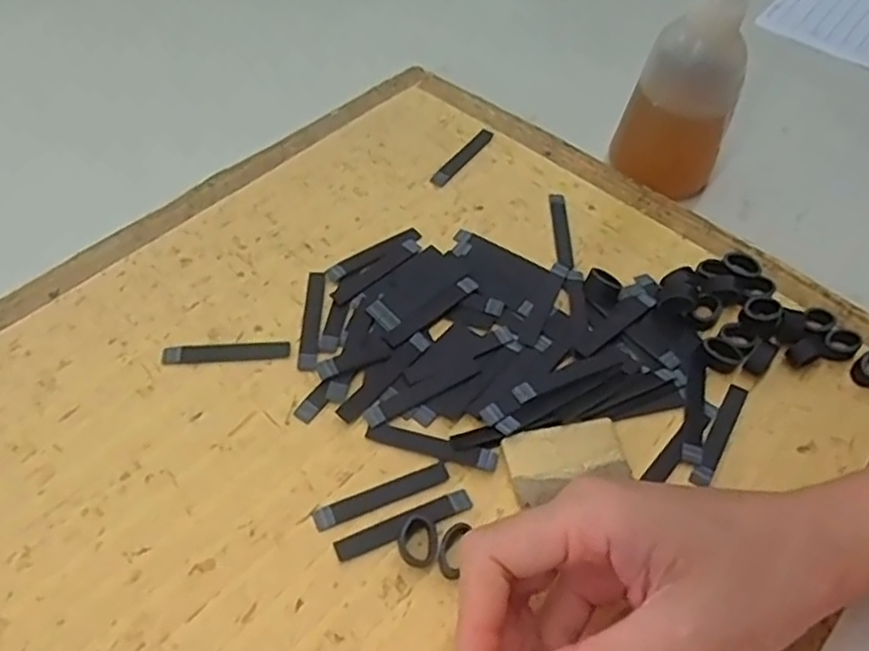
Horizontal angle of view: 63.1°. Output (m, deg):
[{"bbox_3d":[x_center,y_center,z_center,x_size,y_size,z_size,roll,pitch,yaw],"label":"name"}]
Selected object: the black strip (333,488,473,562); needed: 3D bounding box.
[{"bbox_3d":[-0.012,0.084,0.299,0.060,0.004,0.010,-19,58,-16],"label":"black strip"}]

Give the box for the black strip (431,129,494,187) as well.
[{"bbox_3d":[0.018,-0.106,0.439,0.010,0.004,0.060,31,59,18],"label":"black strip"}]

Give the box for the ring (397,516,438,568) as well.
[{"bbox_3d":[-0.007,0.089,0.292,0.016,0.008,0.018,8,55,3],"label":"ring"}]

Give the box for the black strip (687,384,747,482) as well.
[{"bbox_3d":[0.135,0.050,0.333,0.009,0.004,0.060,29,58,16],"label":"black strip"}]

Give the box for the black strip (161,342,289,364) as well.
[{"bbox_3d":[-0.102,0.013,0.346,0.060,0.004,0.011,-3,55,-5],"label":"black strip"}]

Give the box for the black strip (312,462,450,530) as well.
[{"bbox_3d":[-0.023,0.073,0.307,0.060,0.004,0.010,-19,58,-16],"label":"black strip"}]

